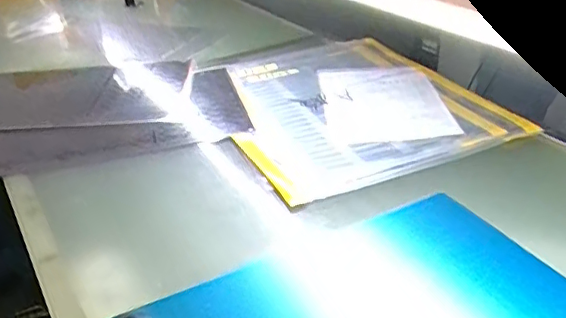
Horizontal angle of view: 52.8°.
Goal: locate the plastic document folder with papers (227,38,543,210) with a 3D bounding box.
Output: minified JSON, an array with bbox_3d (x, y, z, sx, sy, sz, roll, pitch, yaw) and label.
[{"bbox_3d":[0.122,-0.114,1.068,0.453,0.012,0.530,-12,32,-16],"label":"plastic document folder with papers"}]

